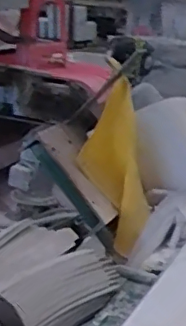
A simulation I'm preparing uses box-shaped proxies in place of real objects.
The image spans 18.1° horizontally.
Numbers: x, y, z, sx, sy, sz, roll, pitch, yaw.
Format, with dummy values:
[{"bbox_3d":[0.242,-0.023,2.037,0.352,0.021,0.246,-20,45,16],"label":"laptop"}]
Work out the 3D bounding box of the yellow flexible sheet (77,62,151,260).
[{"bbox_3d":[0.051,-0.006,1.579,0.141,0.509,0.100,-7,0,-27],"label":"yellow flexible sheet"}]

